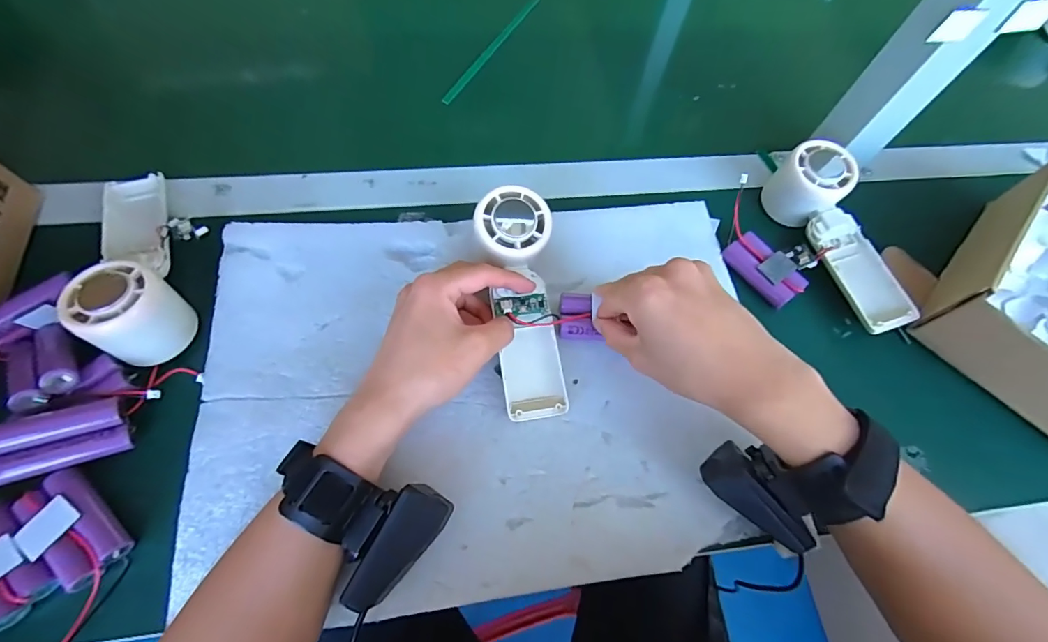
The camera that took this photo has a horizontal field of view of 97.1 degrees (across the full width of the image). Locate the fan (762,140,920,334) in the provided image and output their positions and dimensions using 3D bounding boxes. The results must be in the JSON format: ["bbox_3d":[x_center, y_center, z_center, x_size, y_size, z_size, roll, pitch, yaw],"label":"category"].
[{"bbox_3d":[0.268,-0.070,0.388,0.049,0.059,0.160,-16,67,-10],"label":"fan"}]

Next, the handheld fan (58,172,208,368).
[{"bbox_3d":[-0.279,-0.054,0.339,0.065,0.051,0.163,-17,67,-11],"label":"handheld fan"}]

